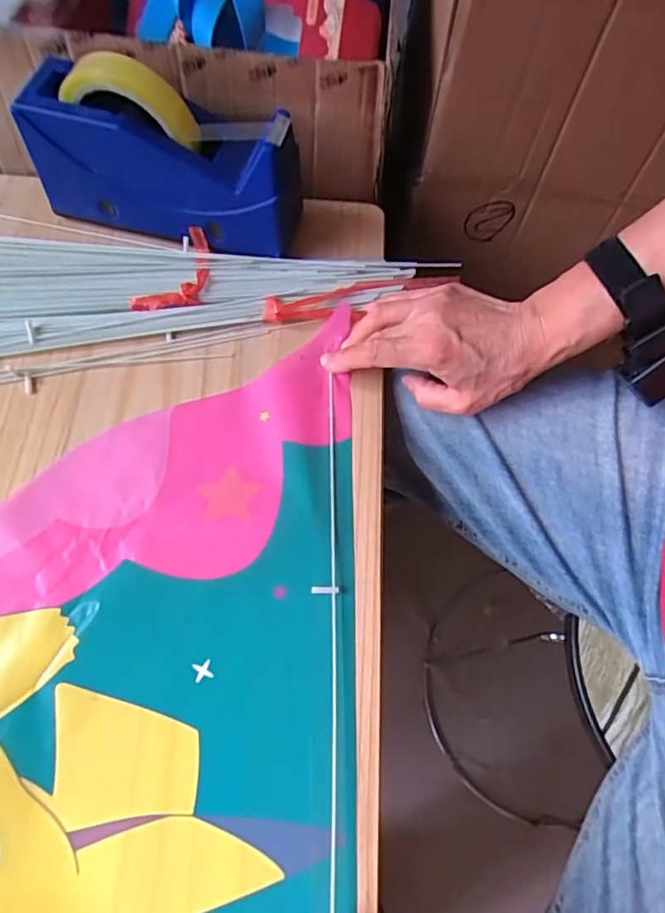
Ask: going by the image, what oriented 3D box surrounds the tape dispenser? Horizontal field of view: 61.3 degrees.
[{"bbox_3d":[-0.126,-0.230,0.428,0.203,0.111,0.064,15,66,4],"label":"tape dispenser"}]

